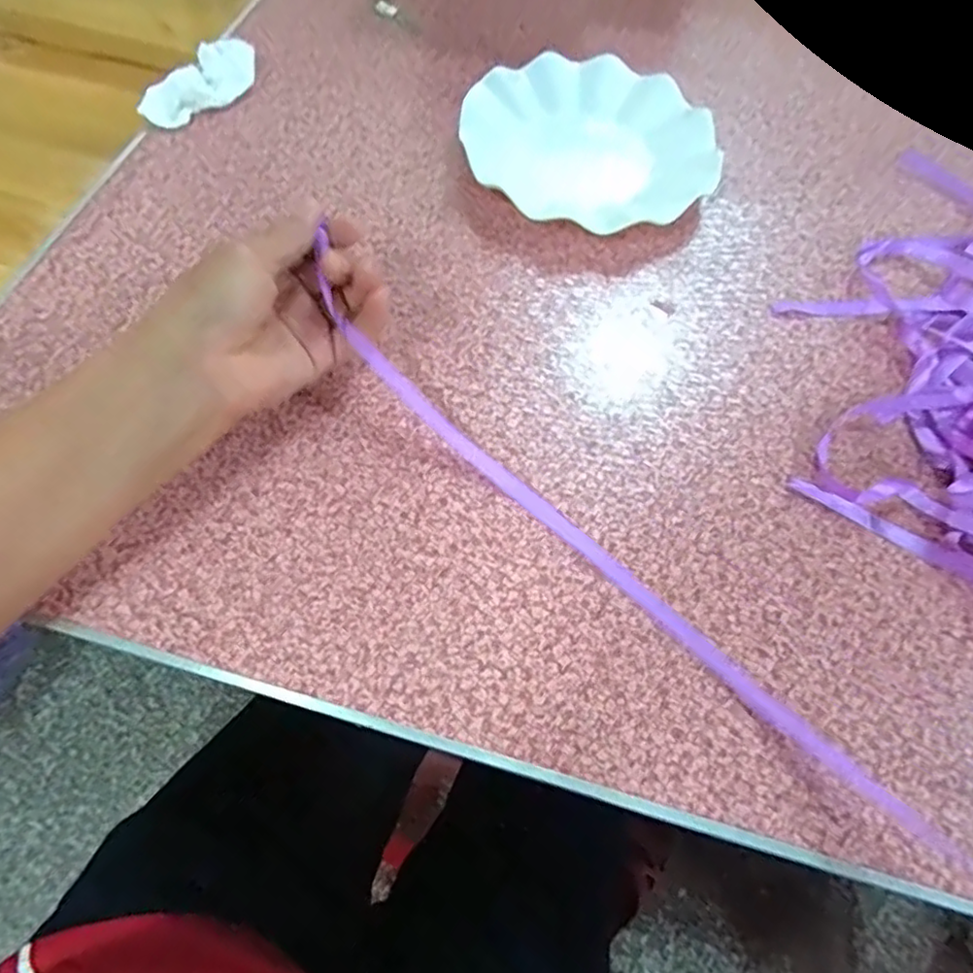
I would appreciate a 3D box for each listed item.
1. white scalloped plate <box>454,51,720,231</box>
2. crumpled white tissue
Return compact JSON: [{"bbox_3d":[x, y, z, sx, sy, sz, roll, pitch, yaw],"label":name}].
[{"bbox_3d":[0.075,-0.253,0.464,0.179,0.027,0.173,1,64,-3],"label":"white scalloped plate"},{"bbox_3d":[-0.214,-0.302,0.471,0.032,0.024,0.099,31,67,11],"label":"crumpled white tissue"}]

